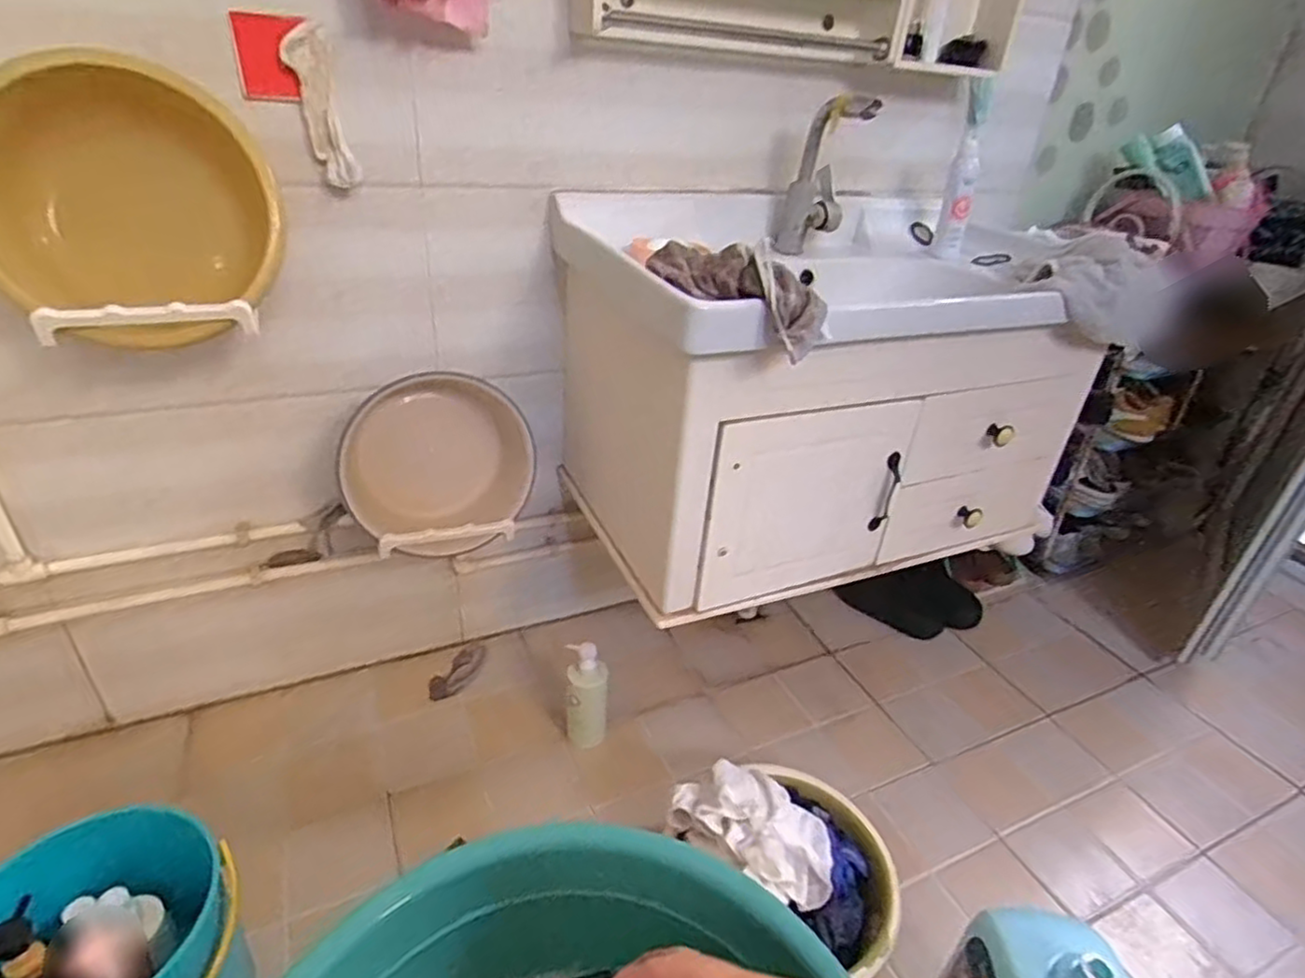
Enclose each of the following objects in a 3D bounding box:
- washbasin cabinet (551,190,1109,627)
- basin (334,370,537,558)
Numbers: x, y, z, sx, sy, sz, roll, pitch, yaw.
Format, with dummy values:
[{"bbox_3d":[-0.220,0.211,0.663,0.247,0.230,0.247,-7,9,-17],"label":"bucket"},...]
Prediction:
[{"bbox_3d":[0.274,-0.174,1.167,0.782,0.482,0.484,-11,35,-24],"label":"washbasin cabinet"},{"bbox_3d":[-0.324,-0.035,1.067,0.287,0.270,0.115,-12,20,-28],"label":"basin"}]

